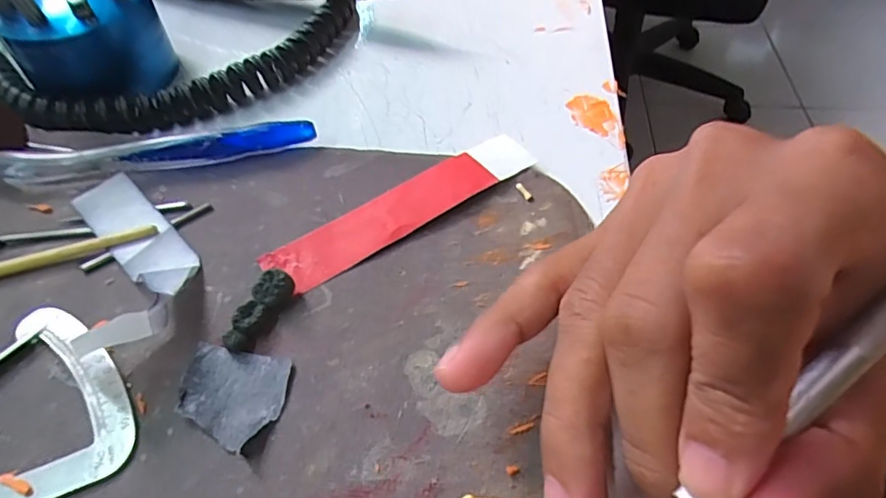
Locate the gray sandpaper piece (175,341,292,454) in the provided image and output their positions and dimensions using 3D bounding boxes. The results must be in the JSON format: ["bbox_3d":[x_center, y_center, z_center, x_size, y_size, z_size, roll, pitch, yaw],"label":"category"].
[{"bbox_3d":[-0.058,0.039,0.151,0.028,0.004,0.026,7,52,8],"label":"gray sandpaper piece"}]

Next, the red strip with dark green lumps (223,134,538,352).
[{"bbox_3d":[-0.021,-0.010,0.187,0.118,0.008,0.027,-33,57,-23],"label":"red strip with dark green lumps"}]

